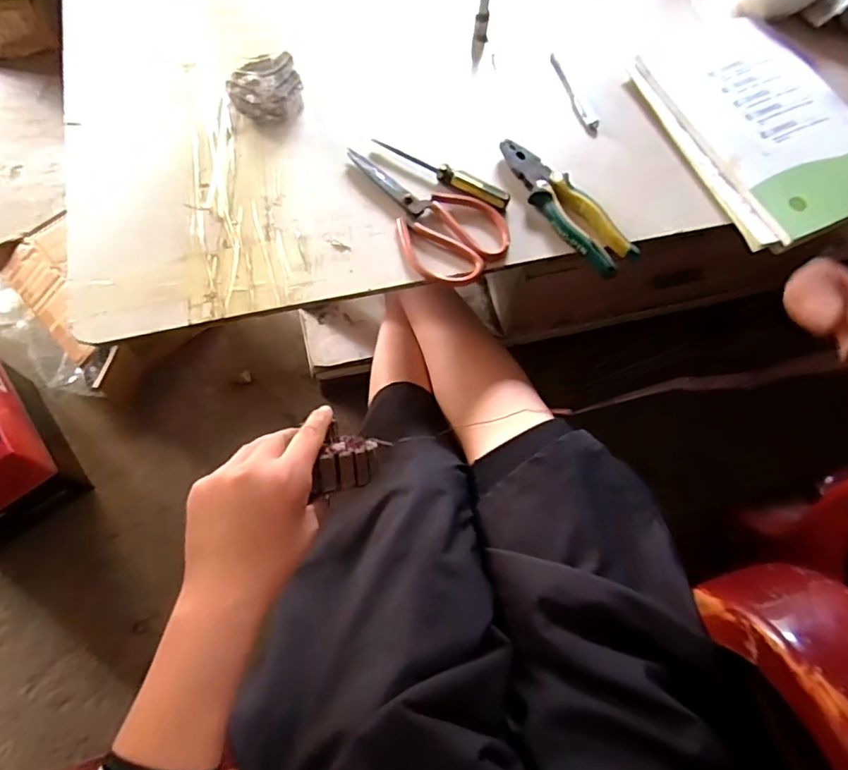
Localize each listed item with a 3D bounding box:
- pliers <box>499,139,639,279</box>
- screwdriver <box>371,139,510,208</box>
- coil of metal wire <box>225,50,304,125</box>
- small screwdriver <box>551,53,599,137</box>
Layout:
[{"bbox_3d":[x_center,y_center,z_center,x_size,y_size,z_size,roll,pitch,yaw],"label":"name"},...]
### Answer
[{"bbox_3d":[0.149,-0.192,0.604,0.051,0.031,0.190,-32,72,-13],"label":"pliers"},{"bbox_3d":[0.018,-0.231,0.602,0.162,0.013,0.015,30,70,10],"label":"screwdriver"},{"bbox_3d":[-0.179,-0.336,0.631,0.081,0.032,0.073,-15,69,-7],"label":"coil of metal wire"},{"bbox_3d":[0.177,-0.347,0.675,0.018,0.010,0.130,-19,70,-9],"label":"small screwdriver"}]

